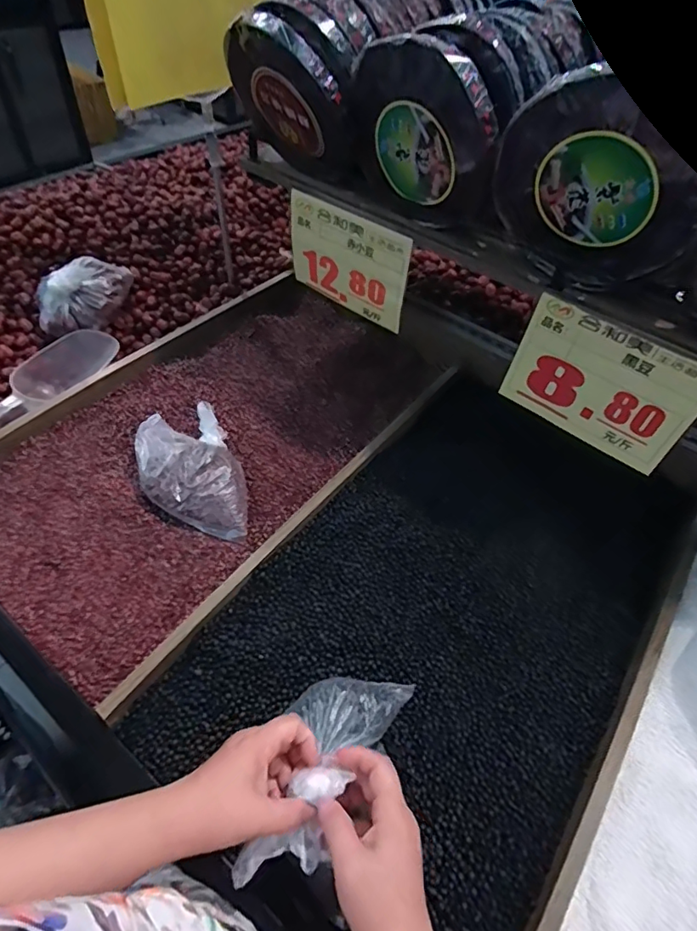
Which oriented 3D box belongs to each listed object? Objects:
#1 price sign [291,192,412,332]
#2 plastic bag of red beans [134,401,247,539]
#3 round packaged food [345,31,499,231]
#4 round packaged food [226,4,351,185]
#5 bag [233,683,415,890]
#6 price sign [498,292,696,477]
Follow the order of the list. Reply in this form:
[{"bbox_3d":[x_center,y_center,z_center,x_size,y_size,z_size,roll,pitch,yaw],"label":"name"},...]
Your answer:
[{"bbox_3d":[-0.004,-0.299,0.760,0.209,0.143,0.012,33,55,21],"label":"price sign"},{"bbox_3d":[-0.219,0.004,0.709,0.129,0.057,0.223,-17,53,-14],"label":"plastic bag of red beans"},{"bbox_3d":[0.083,-0.373,0.589,0.049,0.177,0.198,-38,63,-25],"label":"round packaged food"},{"bbox_3d":[-0.074,-0.457,0.647,0.175,0.191,0.030,34,83,16],"label":"round packaged food"},{"bbox_3d":[-0.028,0.252,0.447,0.094,0.056,0.199,26,33,17],"label":"bag"},{"bbox_3d":[0.300,-0.096,0.617,0.208,0.145,0.007,35,50,21],"label":"price sign"}]

